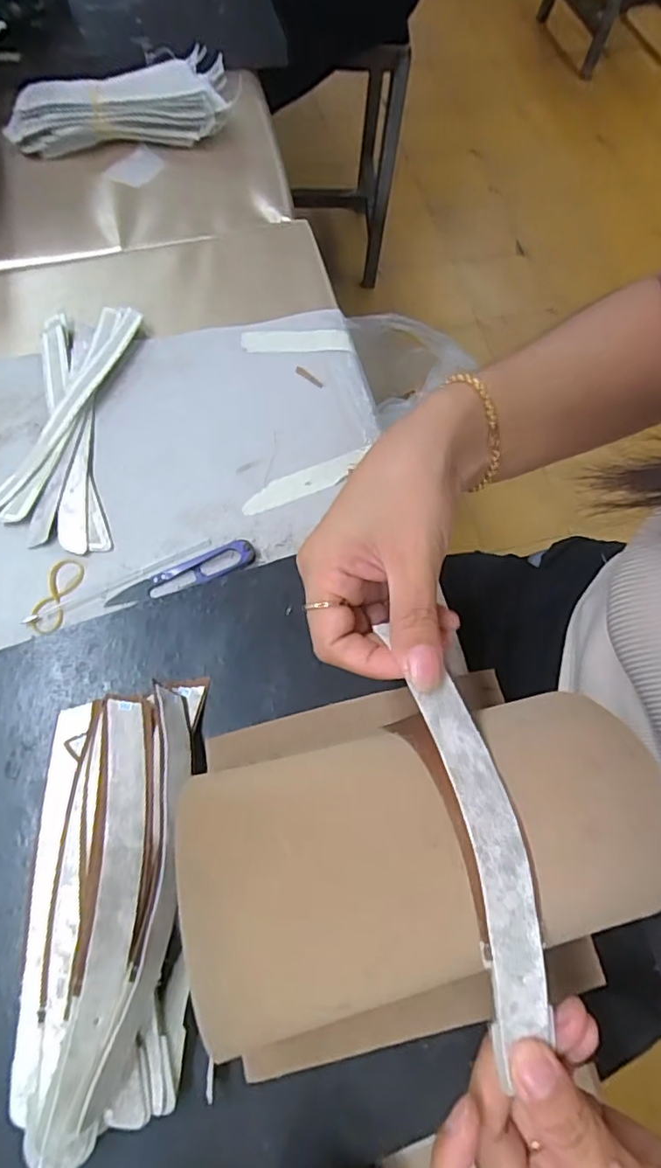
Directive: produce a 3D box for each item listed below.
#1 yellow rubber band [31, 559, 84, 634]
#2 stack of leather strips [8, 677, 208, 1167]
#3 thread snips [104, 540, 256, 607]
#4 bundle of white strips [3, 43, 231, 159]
[{"bbox_3d":[-0.179,0.007,0.383,0.021,0.004,0.052,15,69,2],"label":"yellow rubber band"},{"bbox_3d":[-0.112,0.150,0.289,0.082,0.049,0.205,0,69,-4],"label":"stack of leather strips"},{"bbox_3d":[-0.098,-0.006,0.386,0.099,0.009,0.021,-18,72,-10],"label":"thread snips"},{"bbox_3d":[-0.189,-0.429,0.531,0.200,0.047,0.068,-13,71,-9],"label":"bundle of white strips"}]

